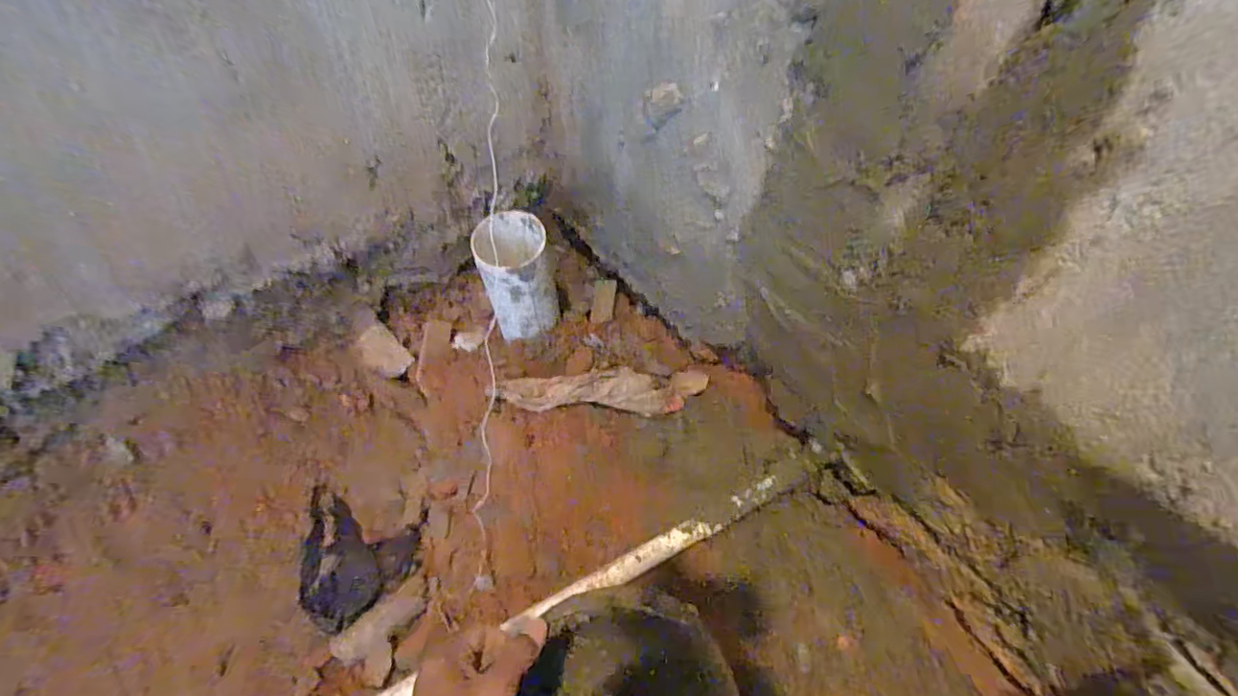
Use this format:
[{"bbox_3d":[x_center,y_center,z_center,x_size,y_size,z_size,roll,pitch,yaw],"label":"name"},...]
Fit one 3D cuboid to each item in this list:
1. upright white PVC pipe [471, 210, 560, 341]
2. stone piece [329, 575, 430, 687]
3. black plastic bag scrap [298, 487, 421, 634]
[{"bbox_3d":[-0.131,-0.083,0.761,0.090,0.162,0.093,-10,53,-9],"label":"upright white PVC pipe"},{"bbox_3d":[-0.254,0.299,0.633,0.072,0.014,0.104,24,55,17],"label":"stone piece"},{"bbox_3d":[-0.330,0.255,0.690,0.164,0.014,0.134,16,53,11],"label":"black plastic bag scrap"}]

